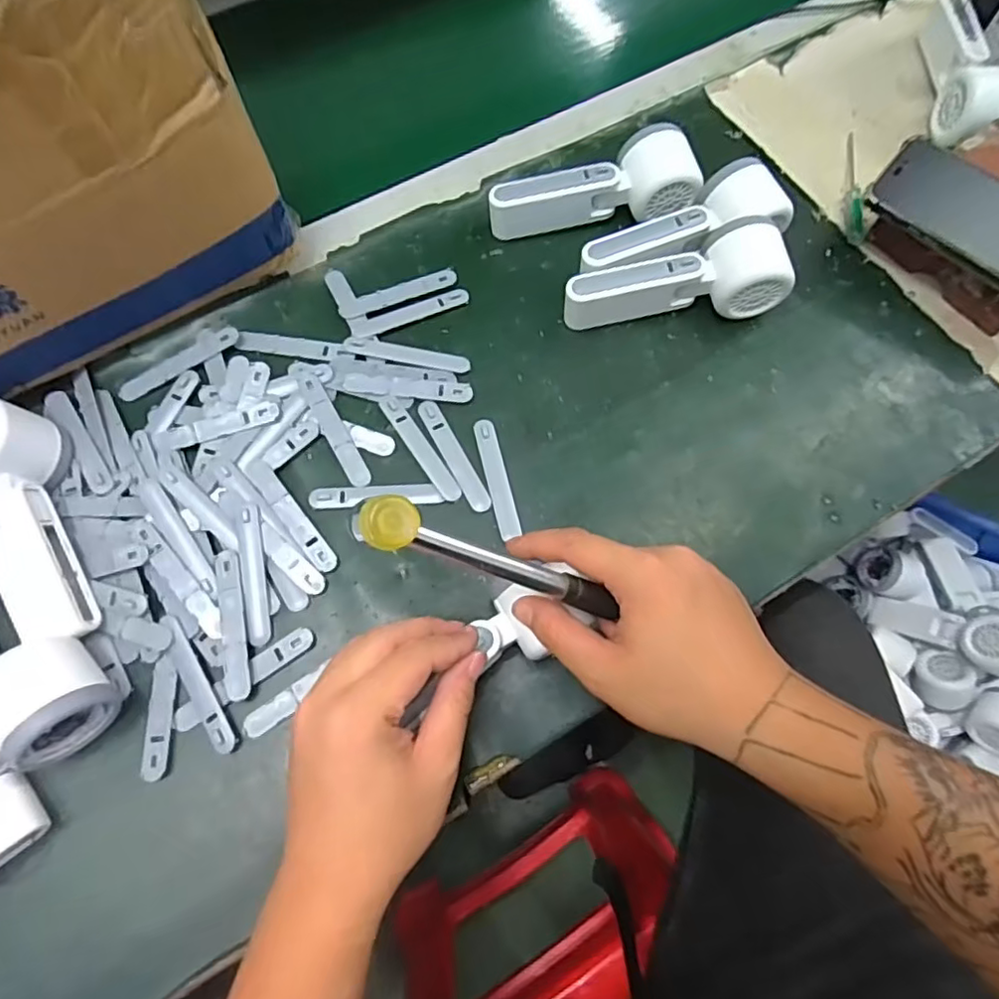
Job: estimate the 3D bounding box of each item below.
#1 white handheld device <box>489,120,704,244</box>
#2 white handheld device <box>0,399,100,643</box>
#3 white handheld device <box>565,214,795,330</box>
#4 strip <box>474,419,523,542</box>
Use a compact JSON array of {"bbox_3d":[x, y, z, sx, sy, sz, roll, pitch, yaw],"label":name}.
[{"bbox_3d":[0.073,-0.243,0.494,0.163,0.049,0.061,-14,71,-5],"label":"white handheld device"},{"bbox_3d":[-0.305,0.015,0.392,0.057,0.053,0.158,-23,72,-8],"label":"white handheld device"},{"bbox_3d":[0.129,-0.167,0.466,0.160,0.051,0.059,-6,71,-2],"label":"white handheld device"},{"bbox_3d":[-0.002,-0.016,0.437,0.015,0.004,0.091,-13,71,-5],"label":"strip"}]

